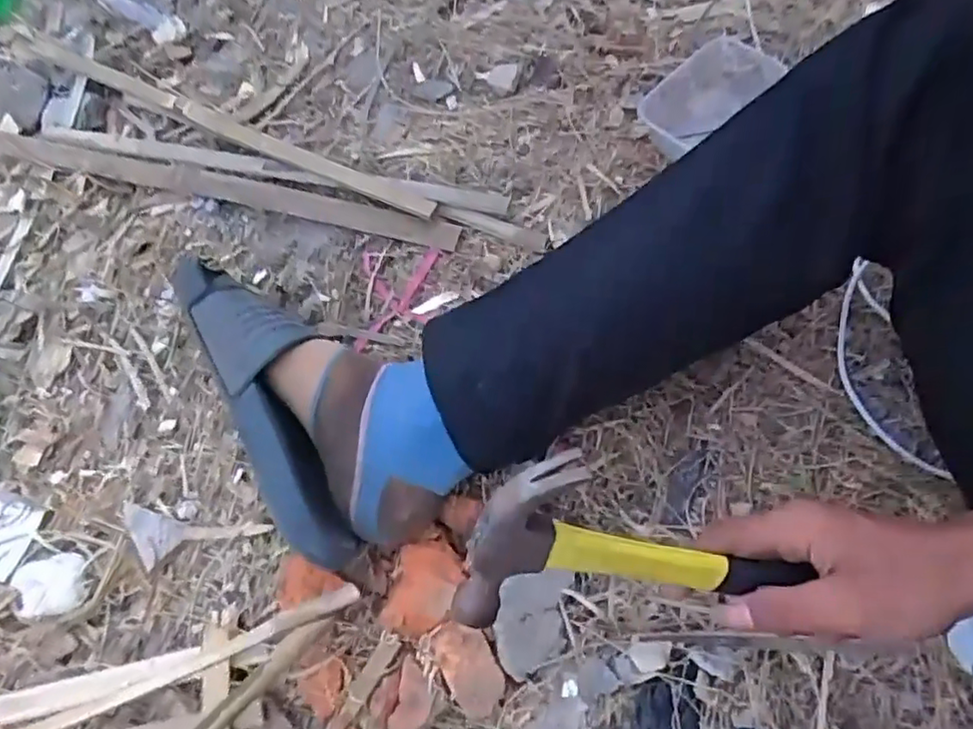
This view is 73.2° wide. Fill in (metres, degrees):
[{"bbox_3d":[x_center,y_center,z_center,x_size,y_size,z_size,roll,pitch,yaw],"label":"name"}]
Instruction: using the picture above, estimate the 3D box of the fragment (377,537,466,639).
[{"bbox_3d":[-0.045,0.159,0.464,0.048,0.026,0.066,21,69,12],"label":"fragment"}]

